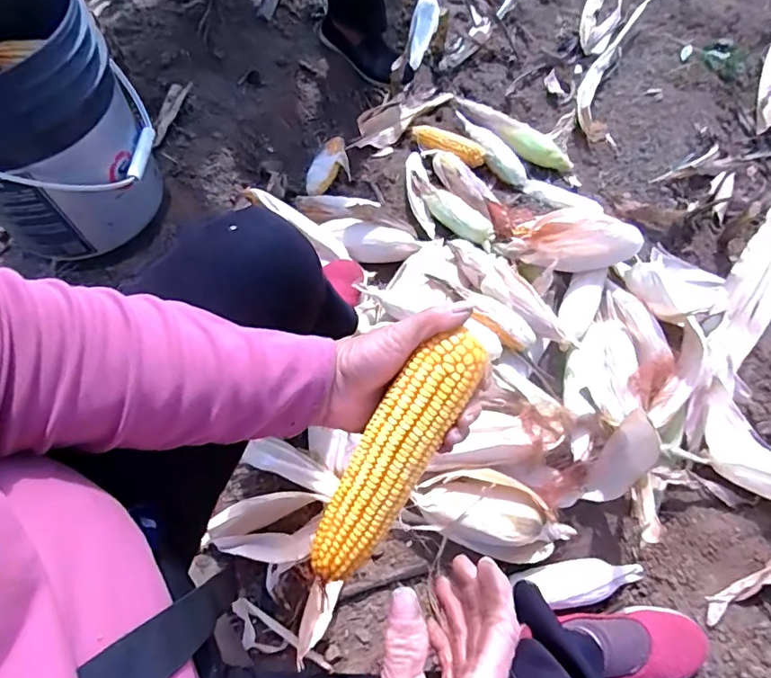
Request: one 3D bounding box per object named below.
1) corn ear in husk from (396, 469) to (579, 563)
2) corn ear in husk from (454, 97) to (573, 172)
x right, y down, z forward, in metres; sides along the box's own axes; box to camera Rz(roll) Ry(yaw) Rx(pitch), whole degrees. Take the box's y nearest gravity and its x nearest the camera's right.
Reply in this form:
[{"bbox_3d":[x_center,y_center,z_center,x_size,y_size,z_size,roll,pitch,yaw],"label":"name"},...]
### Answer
[{"bbox_3d":[0.152,0.249,0.725,0.247,0.084,0.104,15,69,5],"label":"corn ear in husk"},{"bbox_3d":[0.262,-0.441,1.088,0.064,0.048,0.302,-39,74,-15],"label":"corn ear in husk"}]

